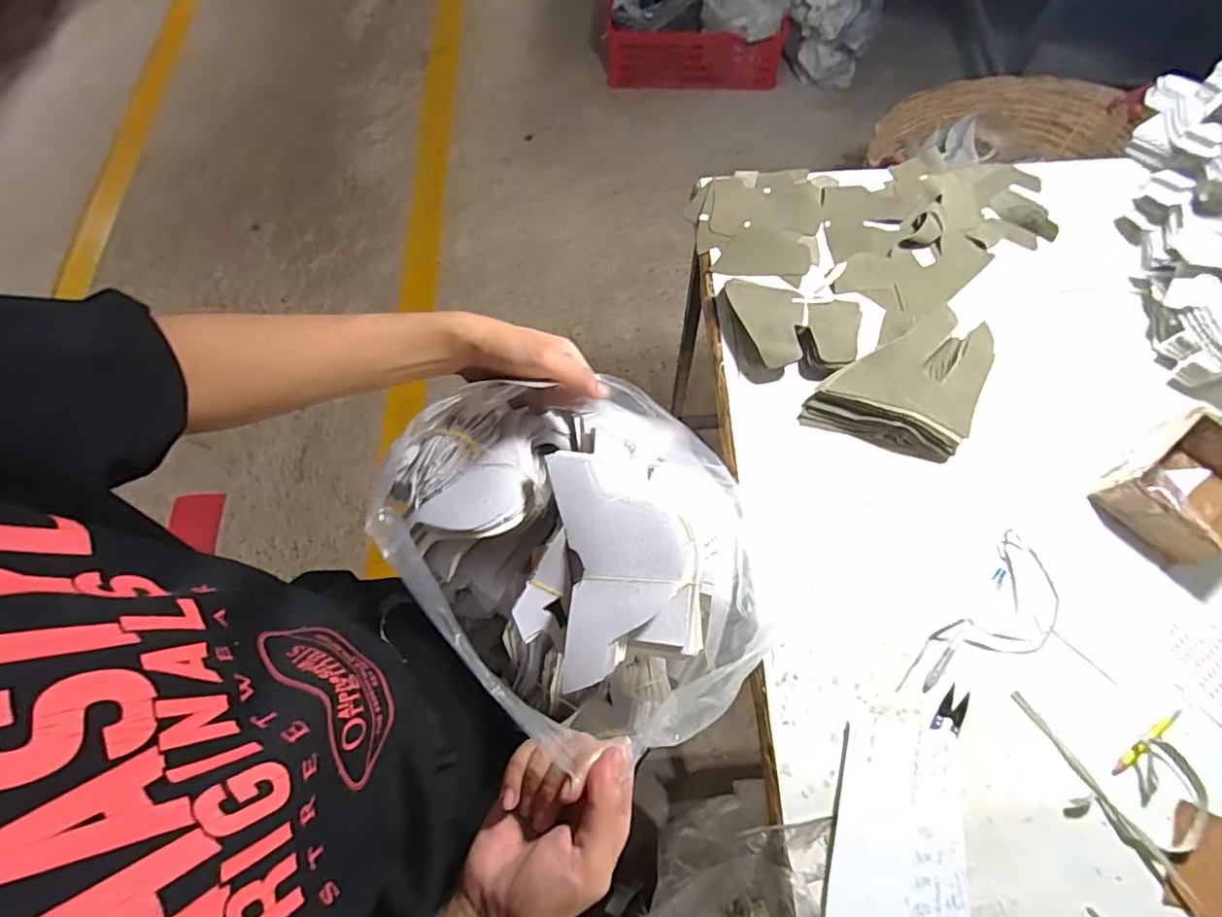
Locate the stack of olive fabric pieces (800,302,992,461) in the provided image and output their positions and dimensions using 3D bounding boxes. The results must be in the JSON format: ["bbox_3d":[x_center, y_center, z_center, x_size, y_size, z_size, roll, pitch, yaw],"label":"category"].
[{"bbox_3d":[0.326,-0.099,0.640,0.163,0.044,0.184,23,70,11],"label":"stack of olive fabric pieces"}]

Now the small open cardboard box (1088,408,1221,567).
[{"bbox_3d":[0.571,0.029,0.562,0.132,0.057,0.114,-34,70,-11],"label":"small open cardboard box"}]

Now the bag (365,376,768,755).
[{"bbox_3d":[-0.022,0.073,0.497,0.300,0.167,0.247,37,74,16],"label":"bag"}]

